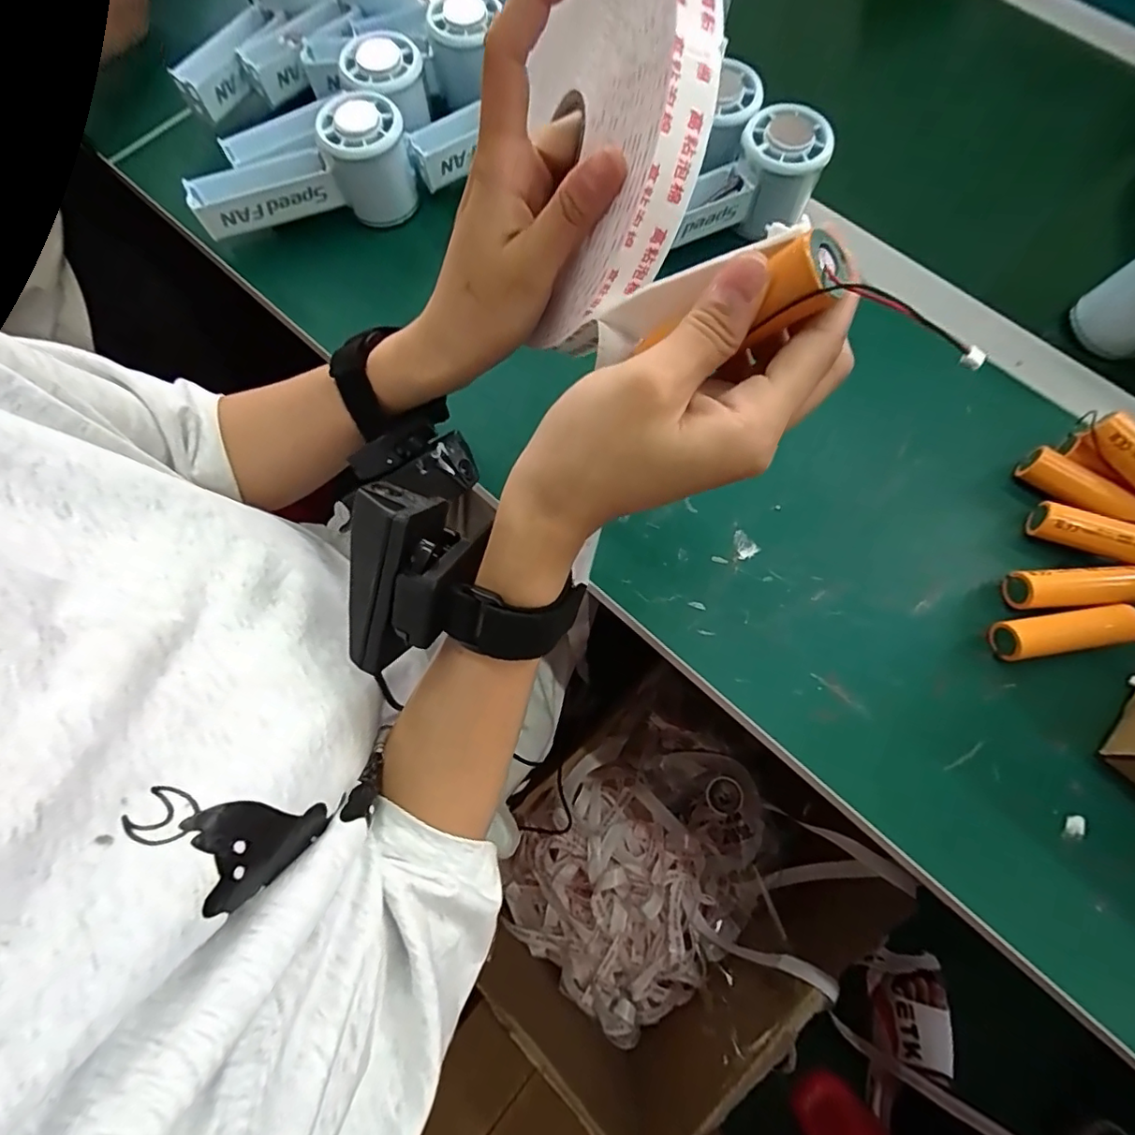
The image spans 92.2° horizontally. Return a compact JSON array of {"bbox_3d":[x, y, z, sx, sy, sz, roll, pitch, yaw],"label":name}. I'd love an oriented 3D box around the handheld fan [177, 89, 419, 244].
[{"bbox_3d":[-0.185,-0.274,0.382,0.149,0.054,0.051,-11,74,-4],"label":"handheld fan"}]

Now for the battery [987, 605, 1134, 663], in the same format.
[{"bbox_3d":[0.281,0.037,0.308,0.075,0.015,0.022,-8,74,-3],"label":"battery"}]

